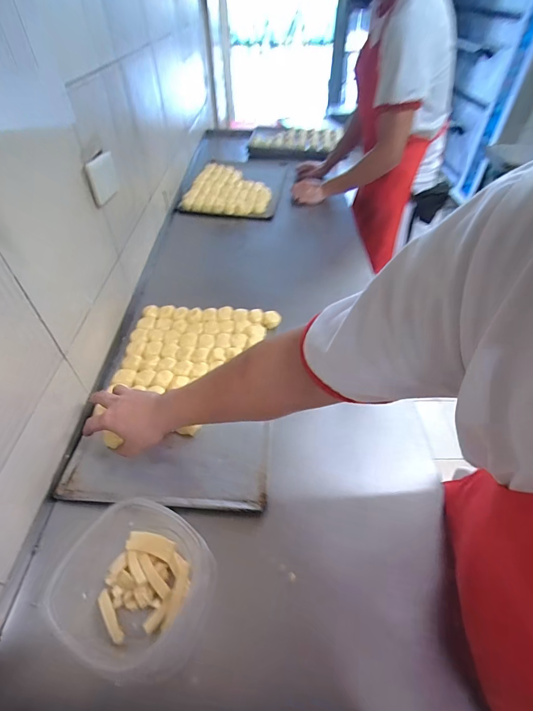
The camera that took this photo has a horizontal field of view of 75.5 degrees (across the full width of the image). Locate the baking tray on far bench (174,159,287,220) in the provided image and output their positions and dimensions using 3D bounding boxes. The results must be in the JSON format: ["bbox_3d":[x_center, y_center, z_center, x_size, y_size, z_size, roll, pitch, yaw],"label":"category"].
[{"bbox_3d":[-0.111,-0.708,1.354,0.356,0.034,0.574,3,47,3],"label":"baking tray on far bench"}]

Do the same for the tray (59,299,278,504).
[{"bbox_3d":[-0.155,0.060,0.674,0.328,0.043,0.454,5,46,0],"label":"tray"}]

